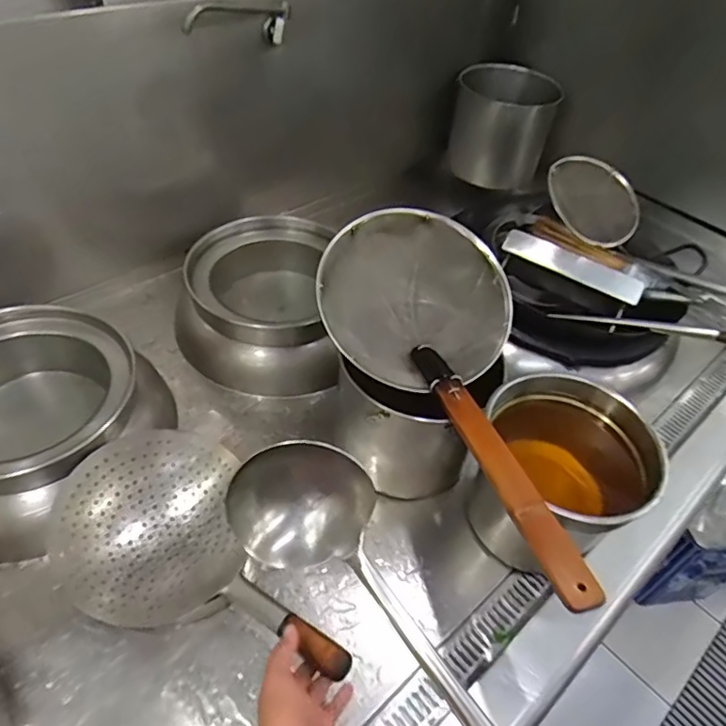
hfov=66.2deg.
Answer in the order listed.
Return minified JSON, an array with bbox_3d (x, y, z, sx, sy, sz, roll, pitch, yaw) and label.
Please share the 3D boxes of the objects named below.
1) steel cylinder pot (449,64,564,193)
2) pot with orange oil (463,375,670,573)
[{"bbox_3d":[0.366,-0.628,1.495,0.257,0.241,0.201,15,46,8],"label":"steel cylinder pot"},{"bbox_3d":[0.267,0.164,0.791,0.223,0.204,0.210,3,46,-3],"label":"pot with orange oil"}]

